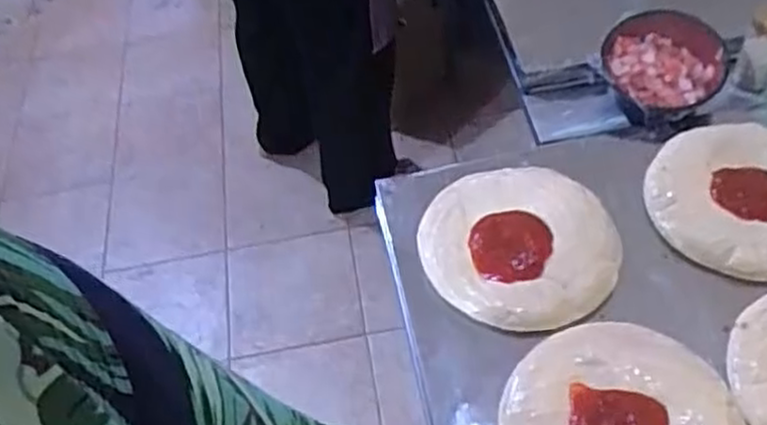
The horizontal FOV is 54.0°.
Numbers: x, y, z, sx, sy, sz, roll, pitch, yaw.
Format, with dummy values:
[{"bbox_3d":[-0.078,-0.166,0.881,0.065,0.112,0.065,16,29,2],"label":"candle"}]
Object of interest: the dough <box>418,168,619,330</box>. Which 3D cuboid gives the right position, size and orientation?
[{"bbox_3d":[0.146,0.024,0.789,0.193,0.019,0.205,25,56,25],"label":"dough"}]

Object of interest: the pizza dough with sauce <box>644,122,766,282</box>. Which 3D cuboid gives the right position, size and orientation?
[{"bbox_3d":[0.386,-0.020,0.800,0.178,0.028,0.200,-36,55,-23],"label":"pizza dough with sauce"}]

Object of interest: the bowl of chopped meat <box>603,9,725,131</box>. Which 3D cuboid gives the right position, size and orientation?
[{"bbox_3d":[0.347,-0.182,0.934,0.138,0.058,0.169,11,52,16],"label":"bowl of chopped meat"}]

